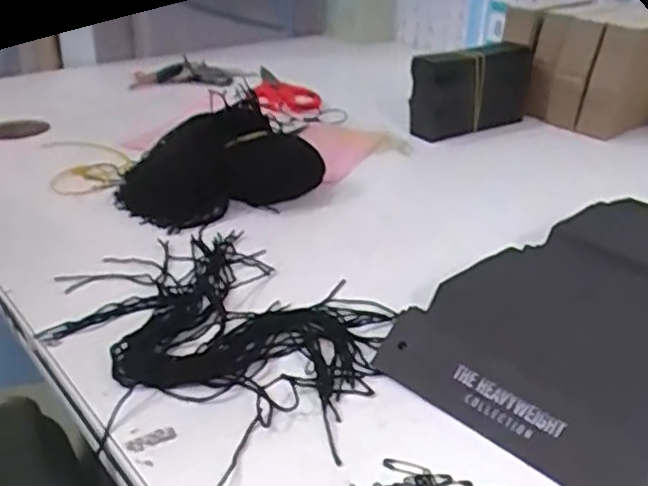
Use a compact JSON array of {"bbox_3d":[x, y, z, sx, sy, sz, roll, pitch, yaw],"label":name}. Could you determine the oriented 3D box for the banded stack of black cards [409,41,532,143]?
[{"bbox_3d":[0.140,-0.146,0.632,0.146,0.076,0.040,-23,36,-37],"label":"banded stack of black cards"}]

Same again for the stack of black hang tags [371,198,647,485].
[{"bbox_3d":[0.159,0.035,0.353,0.242,0.026,0.128,-22,36,-36],"label":"stack of black hang tags"}]

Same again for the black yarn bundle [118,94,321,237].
[{"bbox_3d":[-0.072,-0.059,0.482,0.138,0.054,0.078,-19,34,-32],"label":"black yarn bundle"}]

